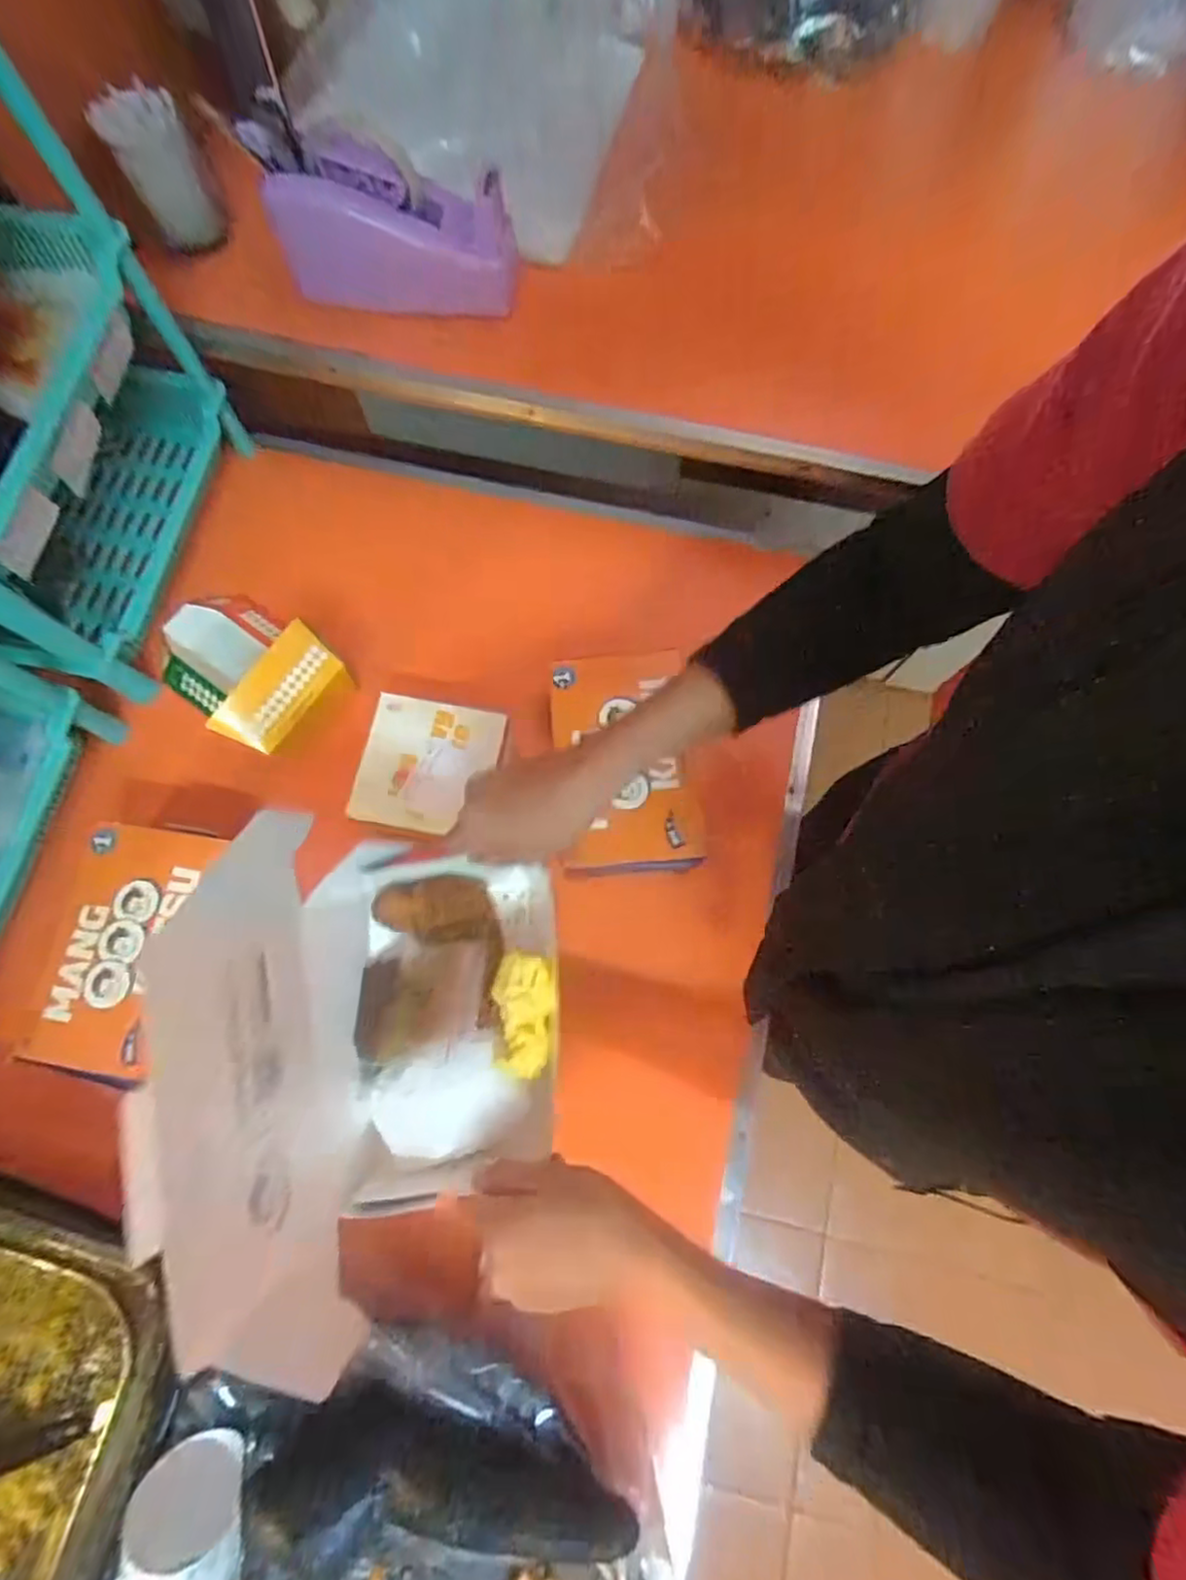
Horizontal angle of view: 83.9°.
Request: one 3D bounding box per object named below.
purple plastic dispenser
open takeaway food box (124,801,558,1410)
[{"bbox_3d":[-0.161,-0.470,0.557,0.198,0.109,0.071,7,74,1],"label":"purple plastic dispenser"},{"bbox_3d":[-0.108,0.144,0.350,0.167,0.178,0.233,4,74,1],"label":"open takeaway food box"}]

